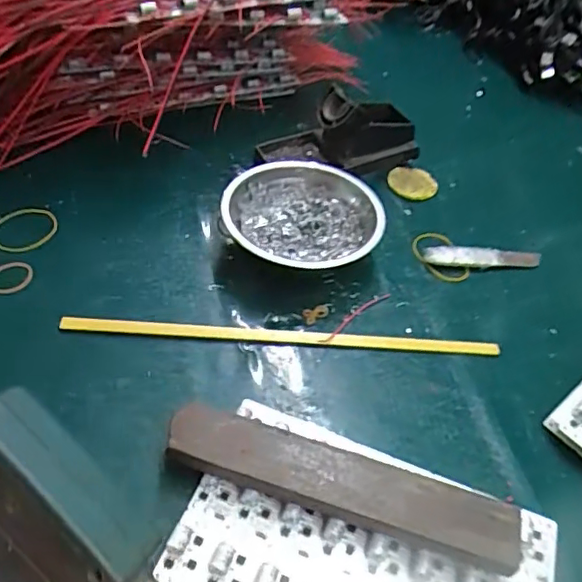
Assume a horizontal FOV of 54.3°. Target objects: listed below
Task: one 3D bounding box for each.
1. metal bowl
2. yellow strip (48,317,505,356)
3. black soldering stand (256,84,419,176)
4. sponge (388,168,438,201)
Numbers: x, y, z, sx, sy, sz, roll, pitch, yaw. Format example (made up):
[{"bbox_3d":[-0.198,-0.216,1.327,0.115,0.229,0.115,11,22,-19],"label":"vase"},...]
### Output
[{"bbox_3d":[0.010,-0.056,0.467,0.125,0.041,0.122,3,47,-3],"label":"metal bowl"},{"bbox_3d":[-0.005,0.030,0.408,0.311,0.010,0.012,3,47,-3],"label":"yellow strip"},{"bbox_3d":[0.048,-0.156,0.543,0.129,0.068,0.081,-20,53,-23],"label":"black soldering stand"},{"bbox_3d":[0.118,-0.105,0.551,0.047,0.006,0.043,3,47,-3],"label":"sponge"}]

